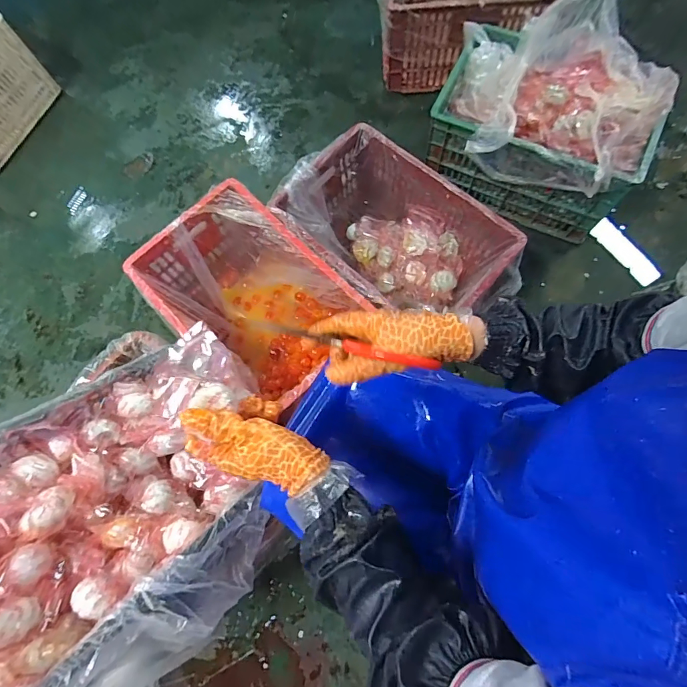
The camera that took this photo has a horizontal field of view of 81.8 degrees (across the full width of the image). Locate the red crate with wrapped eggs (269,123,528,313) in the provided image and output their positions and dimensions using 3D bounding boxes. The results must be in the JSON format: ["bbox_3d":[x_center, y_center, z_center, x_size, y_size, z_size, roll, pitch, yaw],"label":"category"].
[{"bbox_3d":[0.107,-0.230,0.936,0.301,0.239,0.466,-42,75,-9],"label":"red crate with wrapped eggs"}]

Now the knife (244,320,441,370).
[{"bbox_3d":[0.003,0.001,0.408,0.187,0.026,0.013,13,75,14],"label":"knife"}]

